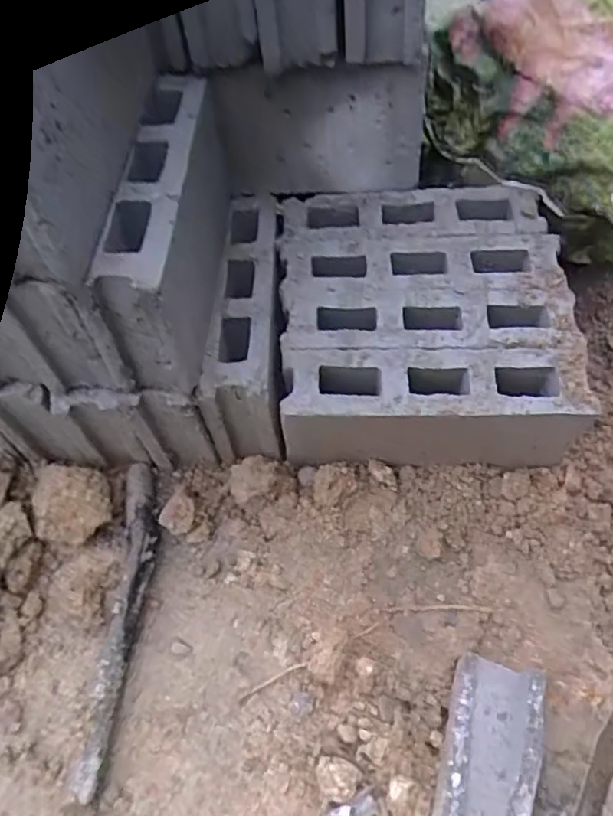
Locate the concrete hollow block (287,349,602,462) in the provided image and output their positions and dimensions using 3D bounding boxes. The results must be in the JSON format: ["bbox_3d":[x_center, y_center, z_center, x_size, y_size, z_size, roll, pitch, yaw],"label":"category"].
[{"bbox_3d":[0.168,0.009,0.874,0.389,0.201,0.097,-1,57,5],"label":"concrete hollow block"}]

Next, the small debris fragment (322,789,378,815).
[{"bbox_3d":[0.046,0.453,0.683,0.071,0.017,0.029,-28,63,-12],"label":"small debris fragment"}]

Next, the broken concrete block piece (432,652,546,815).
[{"bbox_3d":[0.215,0.384,0.706,0.105,0.045,0.219,17,44,13],"label":"broken concrete block piece"}]

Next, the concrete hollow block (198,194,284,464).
[{"bbox_3d":[-0.091,-0.135,0.940,0.093,0.170,0.374,-3,56,3],"label":"concrete hollow block"}]

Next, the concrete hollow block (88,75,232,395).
[{"bbox_3d":[-0.172,-0.227,0.791,0.081,0.204,0.368,0,57,5],"label":"concrete hollow block"}]

